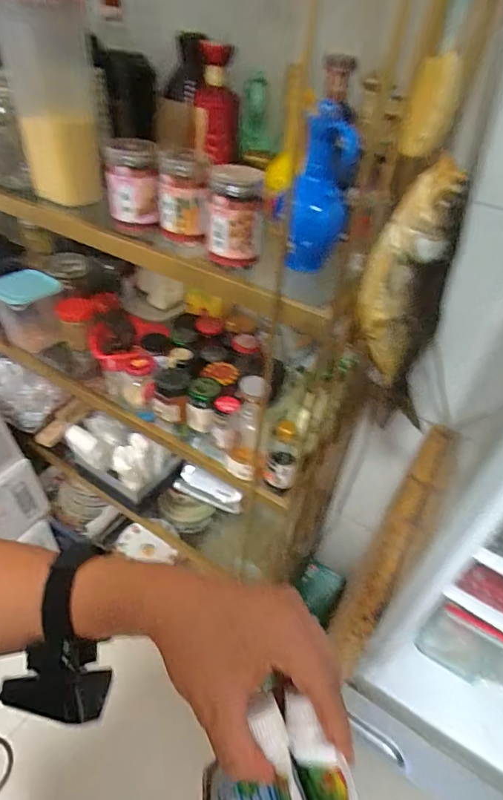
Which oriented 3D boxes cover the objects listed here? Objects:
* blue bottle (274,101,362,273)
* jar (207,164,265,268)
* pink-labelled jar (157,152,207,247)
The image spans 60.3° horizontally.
[{"bbox_3d":[0.082,-0.262,0.565,0.080,0.197,0.055,21,43,16],"label":"blue bottle"},{"bbox_3d":[-0.020,-0.239,0.566,0.074,0.105,0.062,1,41,-7],"label":"jar"},{"bbox_3d":[-0.095,-0.269,0.597,0.058,0.110,0.074,-6,43,-14],"label":"pink-labelled jar"}]

